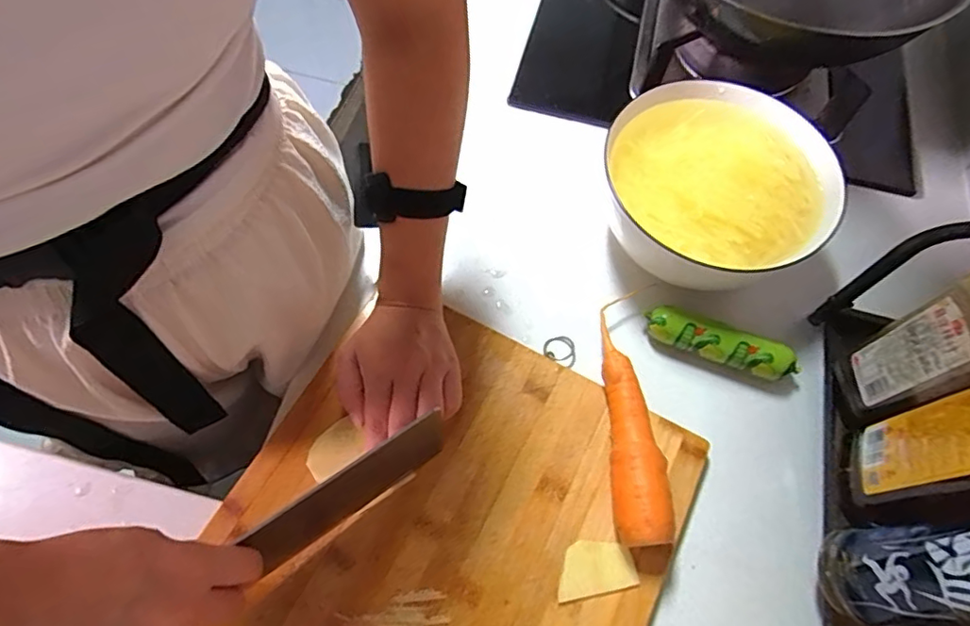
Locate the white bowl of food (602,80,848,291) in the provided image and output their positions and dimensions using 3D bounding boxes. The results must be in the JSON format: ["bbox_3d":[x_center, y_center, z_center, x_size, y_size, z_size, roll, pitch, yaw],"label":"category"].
[{"bbox_3d":[0.199,-0.107,0.513,0.192,0.083,0.190,1,64,-2],"label":"white bowl of food"}]

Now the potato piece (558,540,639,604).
[{"bbox_3d":[0.079,0.183,0.405,0.056,0.004,0.035,-10,65,-7],"label":"potato piece"}]

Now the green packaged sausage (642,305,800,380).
[{"bbox_3d":[0.204,0.030,0.491,0.126,0.040,0.030,17,65,6],"label":"green packaged sausage"}]

